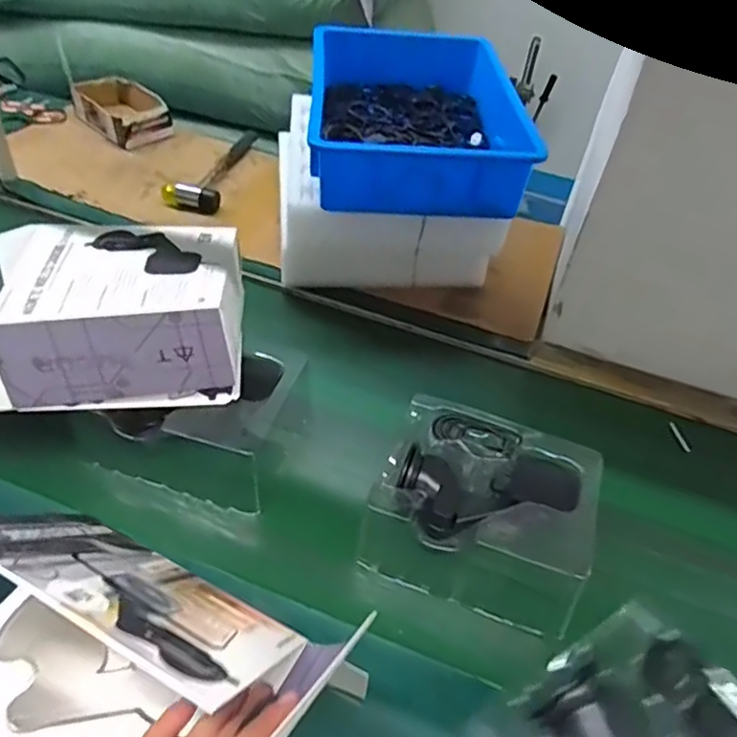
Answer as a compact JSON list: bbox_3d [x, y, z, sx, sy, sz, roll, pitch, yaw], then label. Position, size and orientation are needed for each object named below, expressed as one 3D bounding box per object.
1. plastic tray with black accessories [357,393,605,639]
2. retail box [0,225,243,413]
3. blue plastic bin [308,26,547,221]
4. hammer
[{"bbox_3d":[0.109,0.129,0.590,0.192,0.083,0.158,18,43,12],"label":"plastic tray with black accessories"},{"bbox_3d":[-0.275,-0.054,0.596,0.294,0.109,0.161,-2,43,-10],"label":"retail box"},{"bbox_3d":[0.059,-0.353,0.880,0.273,0.100,0.420,2,42,-5],"label":"blue plastic bin"},{"bbox_3d":[-0.257,-0.345,1.059,0.086,0.026,0.257,9,42,2],"label":"hammer"}]

